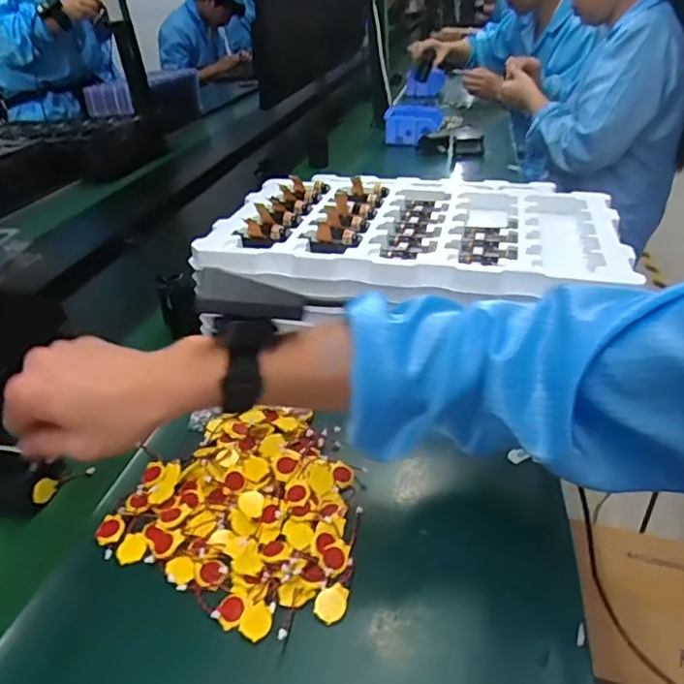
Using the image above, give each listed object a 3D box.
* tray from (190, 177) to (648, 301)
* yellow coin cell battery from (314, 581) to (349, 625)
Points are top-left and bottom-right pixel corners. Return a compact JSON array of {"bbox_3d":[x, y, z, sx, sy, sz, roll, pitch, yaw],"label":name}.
[{"bbox_3d":[0.080,-0.132,0.625,0.423,0.040,0.277,5,34,14],"label":"tray"},{"bbox_3d":[-0.006,0.171,0.361,0.020,0.007,0.023,23,40,34],"label":"yellow coin cell battery"}]

